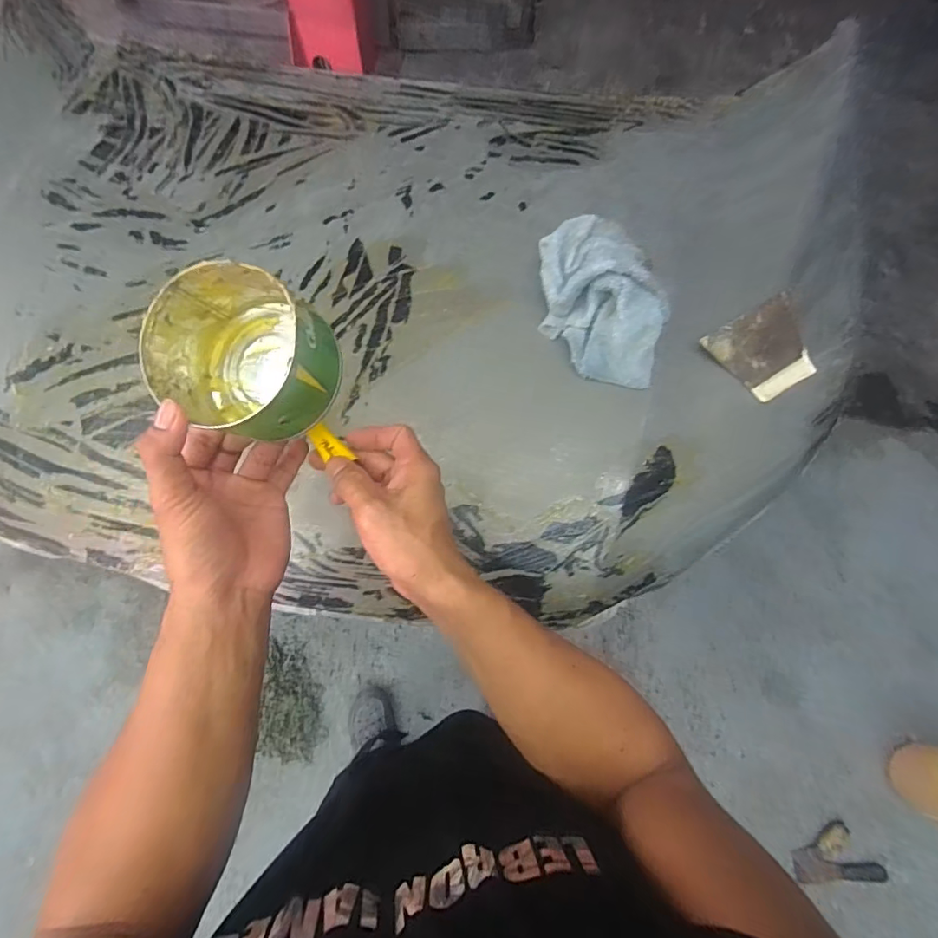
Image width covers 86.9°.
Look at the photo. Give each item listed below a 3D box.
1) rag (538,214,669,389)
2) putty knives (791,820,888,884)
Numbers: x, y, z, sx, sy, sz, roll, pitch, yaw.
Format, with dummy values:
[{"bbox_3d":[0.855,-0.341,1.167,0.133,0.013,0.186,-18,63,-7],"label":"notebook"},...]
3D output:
[{"bbox_3d":[0.149,-0.196,0.545,0.137,0.088,0.179,4,68,2],"label":"rag"},{"bbox_3d":[0.872,0.910,1.173,0.199,0.023,0.117,-1,68,0],"label":"putty knives"}]

